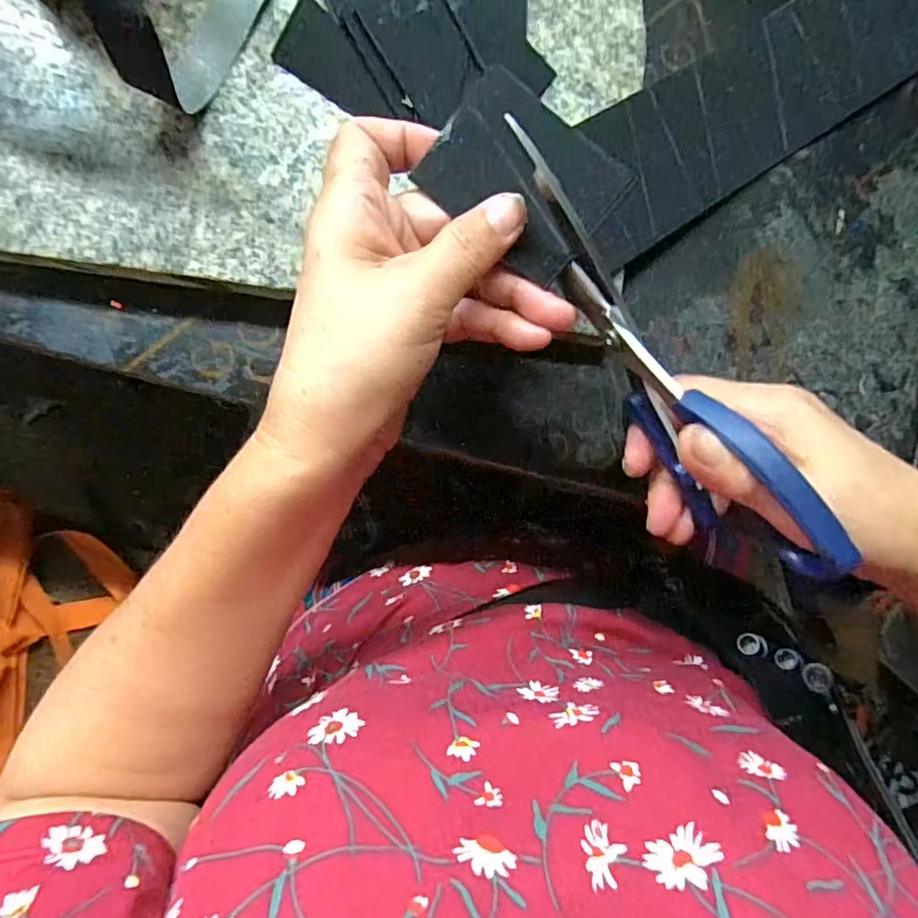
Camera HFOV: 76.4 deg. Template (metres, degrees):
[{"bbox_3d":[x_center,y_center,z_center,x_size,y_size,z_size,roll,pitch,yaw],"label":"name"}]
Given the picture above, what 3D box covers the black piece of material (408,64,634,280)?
[{"bbox_3d":[0.023,-0.102,0.214,0.064,0.006,0.049,38,99,-1],"label":"black piece of material"}]

